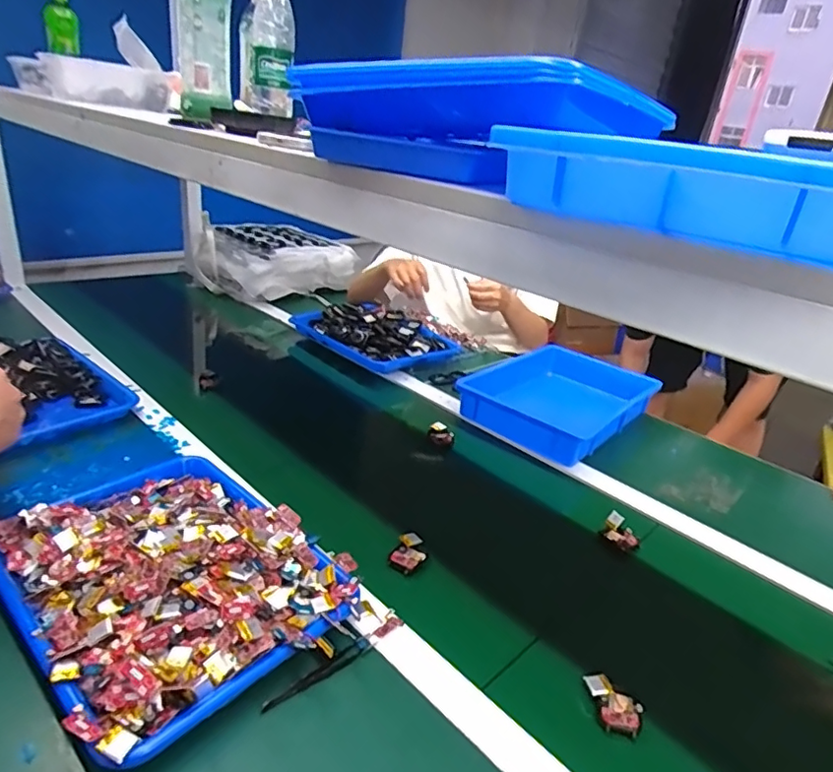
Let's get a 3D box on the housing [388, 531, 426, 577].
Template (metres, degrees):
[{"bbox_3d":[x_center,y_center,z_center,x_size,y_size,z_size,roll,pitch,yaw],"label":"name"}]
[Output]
[{"bbox_3d":[-0.007,0.193,0.665,0.037,0.017,0.056,15,26,16],"label":"housing"}]

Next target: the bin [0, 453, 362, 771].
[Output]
[{"bbox_3d":[-0.246,0.171,0.569,0.329,0.052,0.258,27,32,36],"label":"bin"}]

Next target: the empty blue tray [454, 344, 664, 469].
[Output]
[{"bbox_3d":[0.271,0.020,1.060,0.261,0.062,0.368,23,30,30],"label":"empty blue tray"}]

